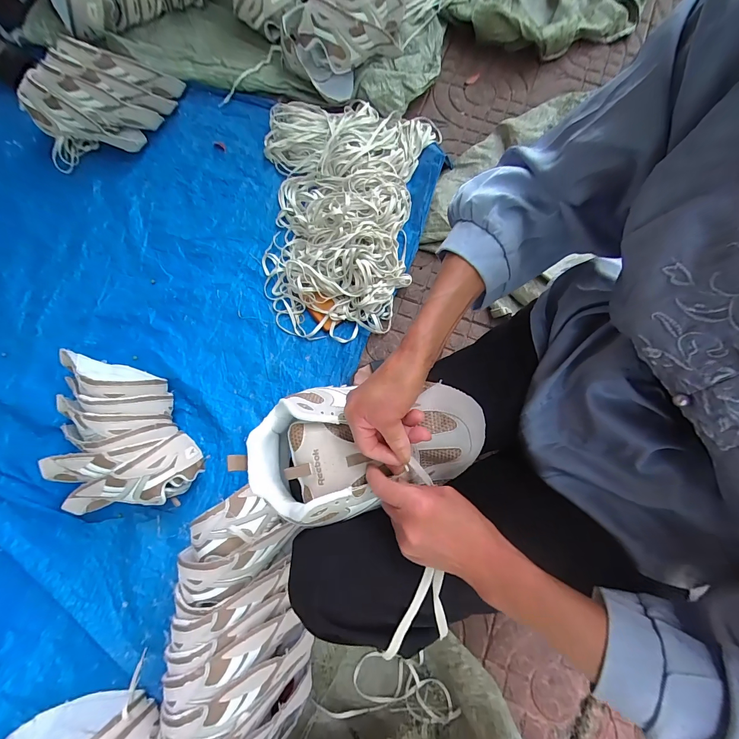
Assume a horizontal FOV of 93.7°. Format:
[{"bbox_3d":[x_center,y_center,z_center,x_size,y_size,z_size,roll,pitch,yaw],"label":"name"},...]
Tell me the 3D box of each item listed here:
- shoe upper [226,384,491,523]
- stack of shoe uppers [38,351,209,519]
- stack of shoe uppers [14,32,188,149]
[{"bbox_3d":[-0.008,0.077,0.358,0.249,0.064,0.128,-9,76,-2],"label":"shoe upper"},{"bbox_3d":[-0.478,0.099,0.685,0.273,0.167,0.320,-8,76,0],"label":"stack of shoe uppers"},{"bbox_3d":[-0.642,-0.650,0.823,0.316,0.140,0.159,-6,77,2],"label":"stack of shoe uppers"}]

